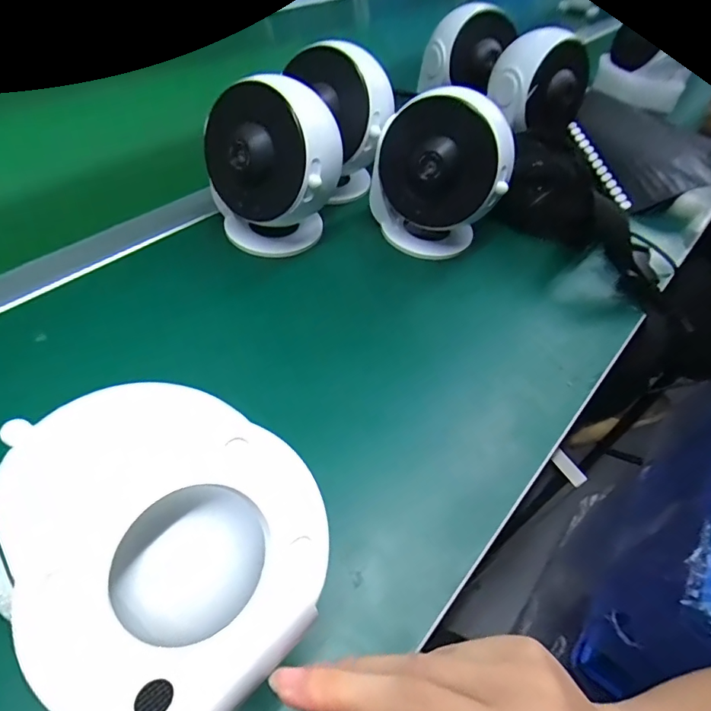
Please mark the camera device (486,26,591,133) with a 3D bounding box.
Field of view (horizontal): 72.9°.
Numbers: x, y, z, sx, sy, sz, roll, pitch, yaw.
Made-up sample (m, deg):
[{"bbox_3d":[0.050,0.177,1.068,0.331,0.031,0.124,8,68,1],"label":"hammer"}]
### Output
[{"bbox_3d":[0.185,-0.283,0.494,0.086,0.075,0.088,32,54,21],"label":"camera device"}]

